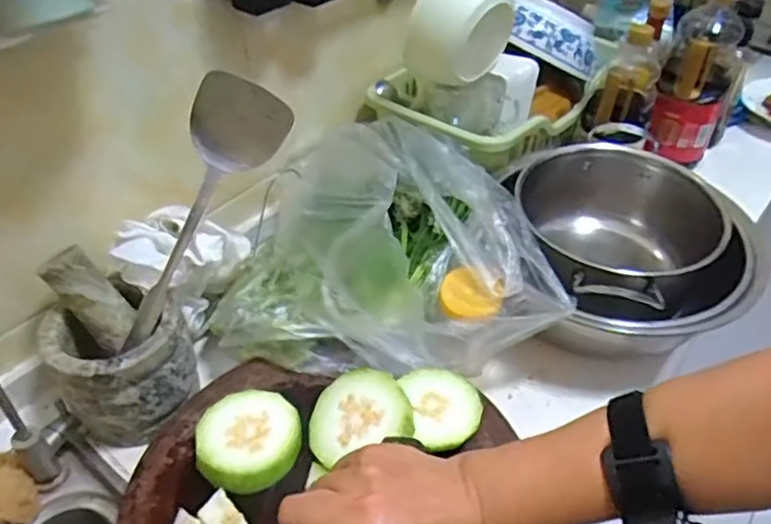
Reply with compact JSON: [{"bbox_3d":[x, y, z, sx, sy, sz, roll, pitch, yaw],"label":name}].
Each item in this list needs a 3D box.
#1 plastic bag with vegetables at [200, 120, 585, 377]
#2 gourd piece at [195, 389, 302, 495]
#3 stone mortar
[{"bbox_3d":[-0.012,-0.035,0.730,0.353,0.146,0.292,-9,43,-11],"label":"plastic bag with vegetables"},{"bbox_3d":[-0.133,0.172,0.624,0.097,0.023,0.096,1,42,-1],"label":"gourd piece"},{"bbox_3d":[-0.277,0.108,0.681,0.134,0.124,0.119,2,42,1],"label":"stone mortar"}]

